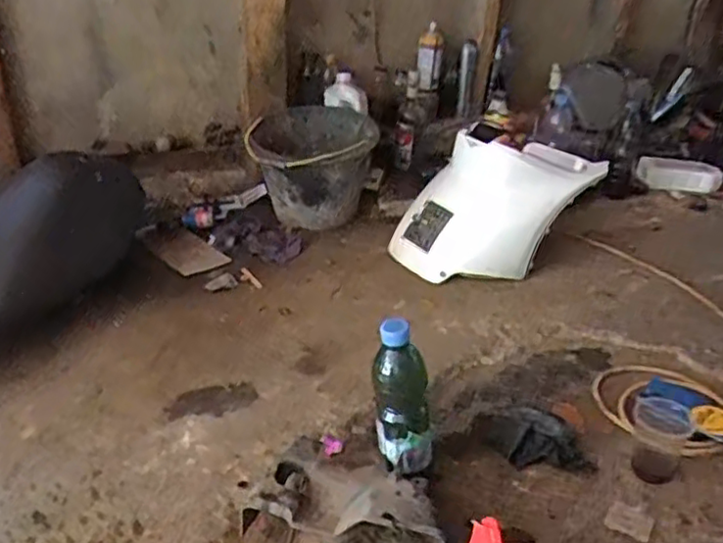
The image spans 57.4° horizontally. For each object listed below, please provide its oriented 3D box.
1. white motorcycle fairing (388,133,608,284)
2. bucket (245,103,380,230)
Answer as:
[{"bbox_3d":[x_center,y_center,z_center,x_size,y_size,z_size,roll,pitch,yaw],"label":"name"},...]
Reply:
[{"bbox_3d":[0.264,-0.119,1.275,0.402,0.220,0.150,-7,32,-6],"label":"white motorcycle fairing"},{"bbox_3d":[-0.101,-0.233,1.503,0.279,0.200,0.295,-4,32,-1],"label":"bucket"}]

